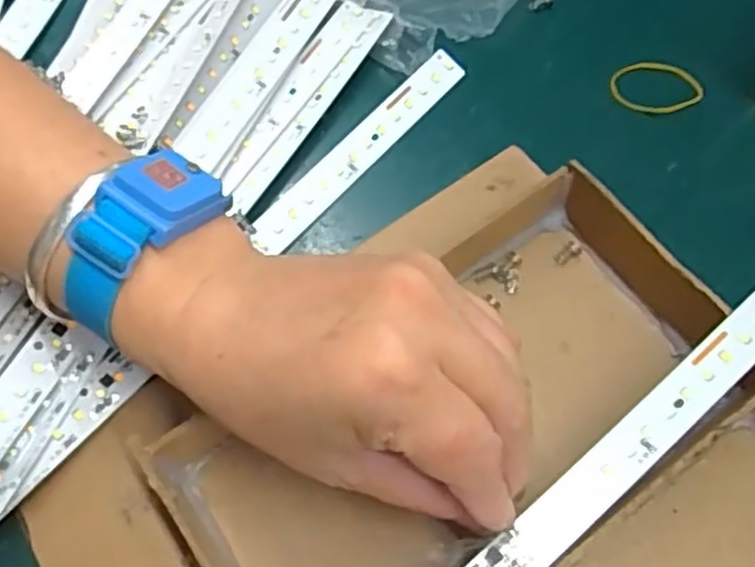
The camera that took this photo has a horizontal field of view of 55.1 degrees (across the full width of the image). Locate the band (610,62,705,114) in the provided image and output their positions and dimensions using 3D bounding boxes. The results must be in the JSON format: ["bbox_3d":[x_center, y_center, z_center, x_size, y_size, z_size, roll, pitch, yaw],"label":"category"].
[{"bbox_3d":[0.137,-0.096,0.356,0.043,0.007,0.029,1,67,1],"label":"band"}]

